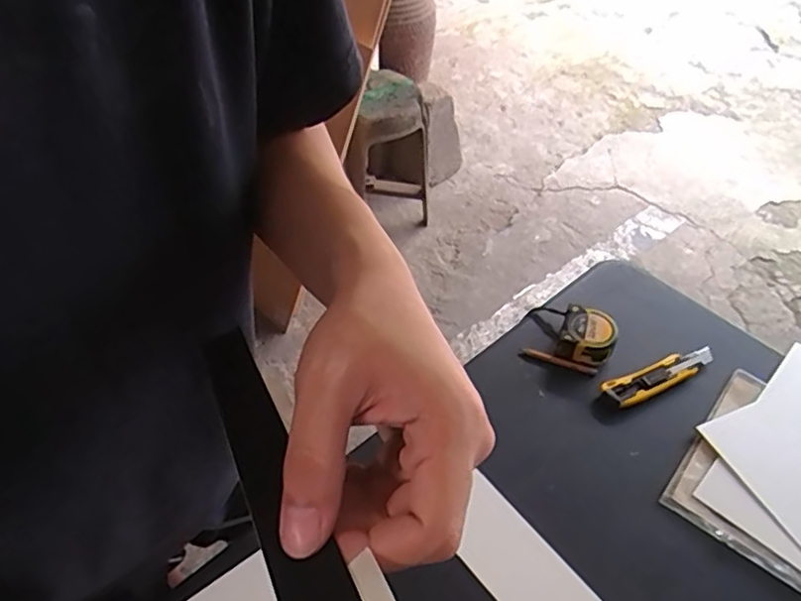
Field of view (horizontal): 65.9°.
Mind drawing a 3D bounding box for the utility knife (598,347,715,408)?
[{"bbox_3d":[0.312,0.086,0.735,0.157,0.019,0.034,-19,50,-21],"label":"utility knife"}]

